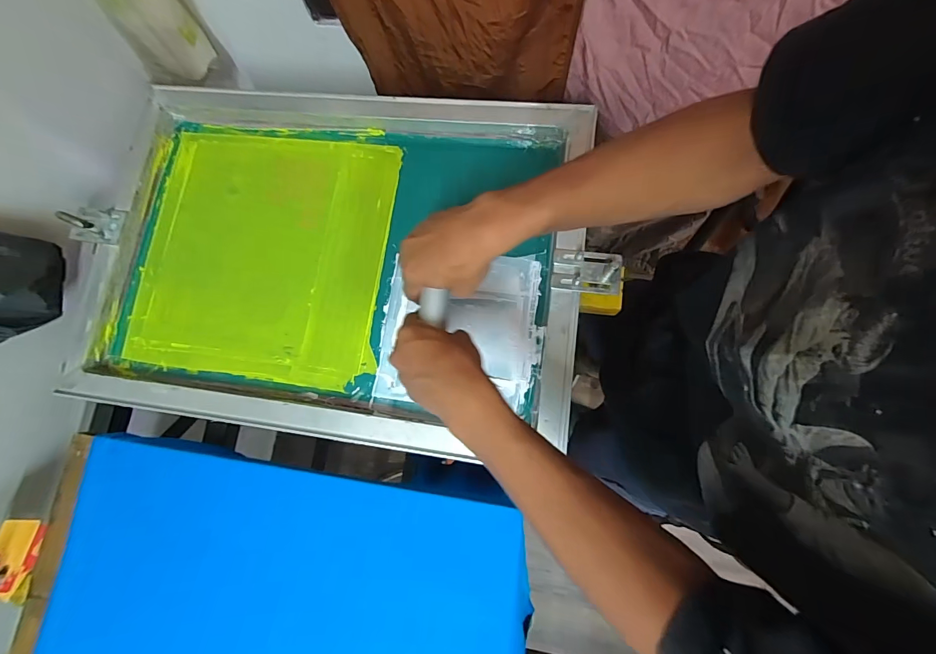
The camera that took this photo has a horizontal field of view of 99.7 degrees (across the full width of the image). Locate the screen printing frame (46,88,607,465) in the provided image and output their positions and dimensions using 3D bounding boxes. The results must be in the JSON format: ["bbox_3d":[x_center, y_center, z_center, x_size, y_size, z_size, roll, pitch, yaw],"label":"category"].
[{"bbox_3d":[-0.182,-0.099,0.529,0.644,0.038,0.458,7,81,6],"label":"screen printing frame"}]

